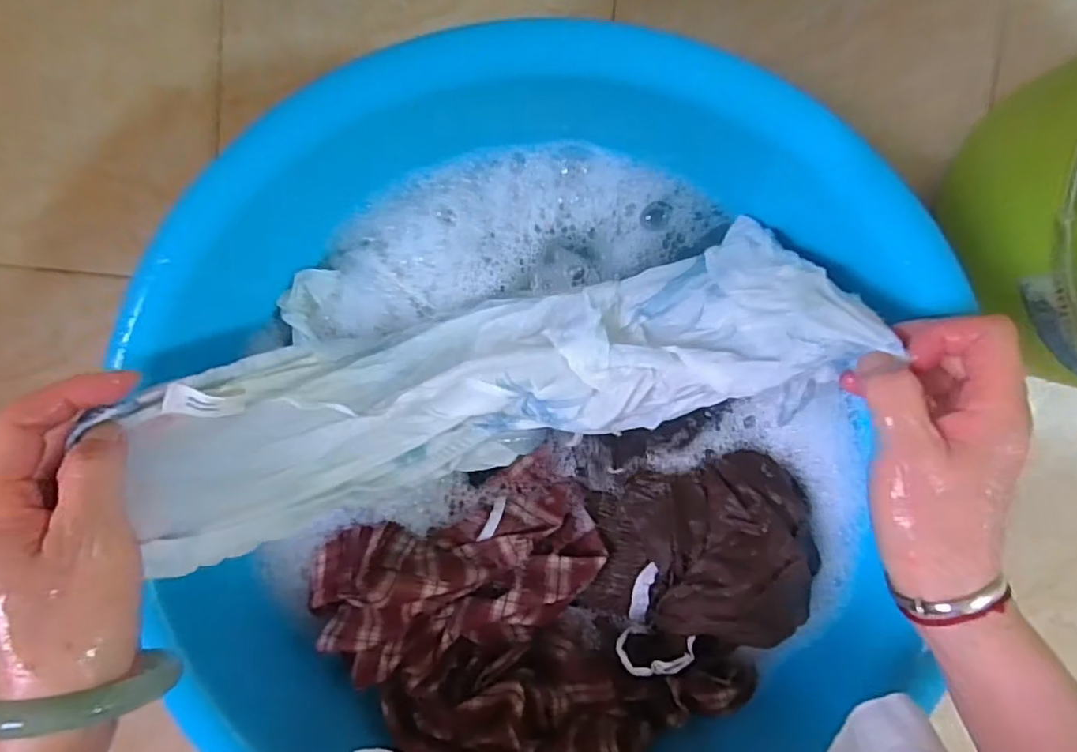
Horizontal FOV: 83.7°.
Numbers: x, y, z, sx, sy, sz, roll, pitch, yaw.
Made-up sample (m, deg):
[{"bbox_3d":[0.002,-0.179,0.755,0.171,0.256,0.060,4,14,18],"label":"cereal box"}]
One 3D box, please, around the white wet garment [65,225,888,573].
[{"bbox_3d":[-0.017,-0.010,0.346,0.342,0.148,0.131,-13,97,-2],"label":"white wet garment"}]

